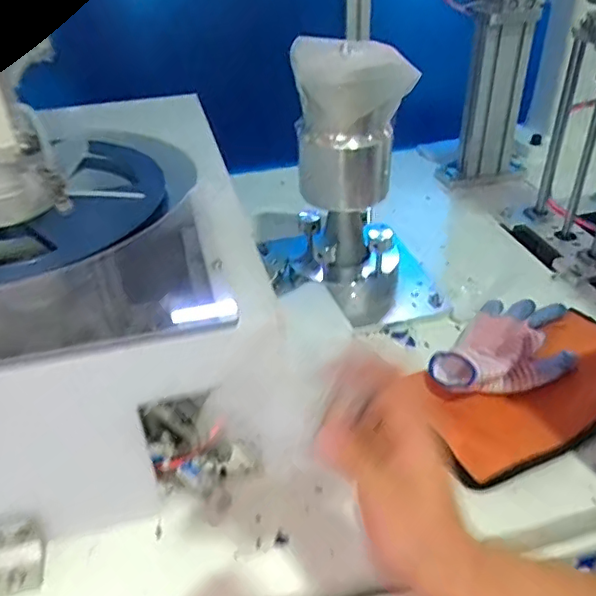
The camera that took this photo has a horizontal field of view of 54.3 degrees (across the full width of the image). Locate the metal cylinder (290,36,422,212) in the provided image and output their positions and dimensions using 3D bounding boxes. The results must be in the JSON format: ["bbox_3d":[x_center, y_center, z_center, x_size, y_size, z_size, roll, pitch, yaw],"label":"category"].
[{"bbox_3d":[0.052,-0.194,0.665,0.113,0.174,0.096,-10,36,-13],"label":"metal cylinder"}]

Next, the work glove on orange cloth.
[{"bbox_3d":[0.234,0.047,0.628,0.113,0.041,0.198,25,43,32],"label":"work glove on orange cloth"}]

